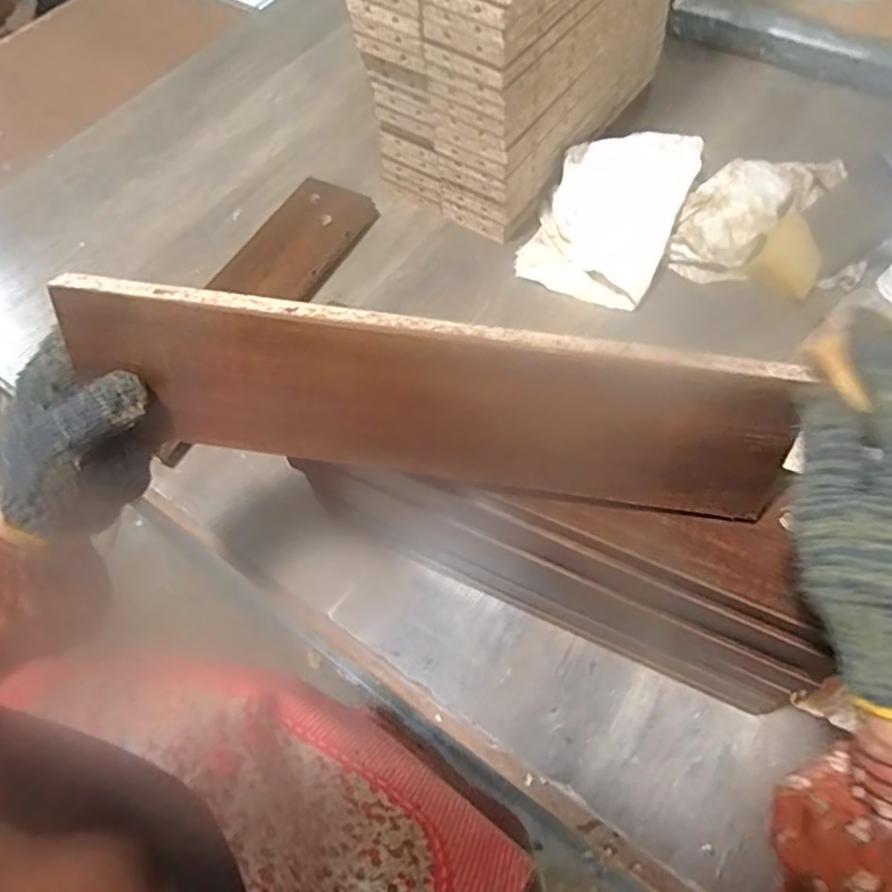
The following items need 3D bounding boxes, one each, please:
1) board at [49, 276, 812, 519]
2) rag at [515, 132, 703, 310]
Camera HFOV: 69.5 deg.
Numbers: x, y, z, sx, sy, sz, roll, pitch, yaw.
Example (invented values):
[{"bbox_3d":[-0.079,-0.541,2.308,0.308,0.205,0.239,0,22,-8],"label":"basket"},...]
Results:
[{"bbox_3d":[-0.014,-0.018,0.322,0.347,0.085,0.014,8,34,3],"label":"board"},{"bbox_3d":[0.173,-0.254,0.681,0.141,0.067,0.213,22,63,14],"label":"rag"}]

